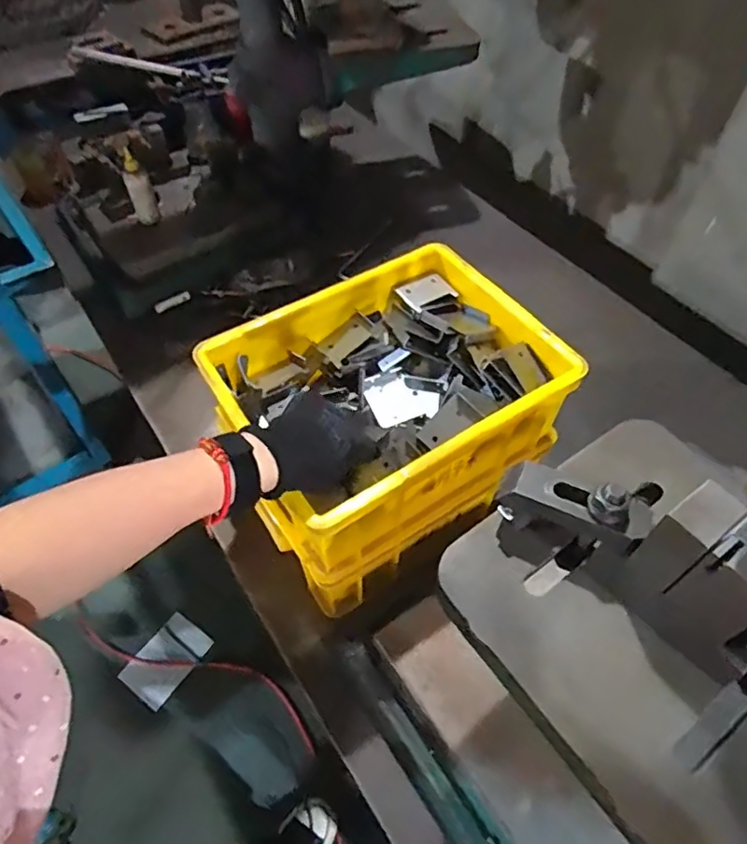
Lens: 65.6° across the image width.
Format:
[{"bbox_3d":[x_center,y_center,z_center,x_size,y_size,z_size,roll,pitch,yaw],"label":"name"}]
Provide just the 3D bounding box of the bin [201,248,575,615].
[{"bbox_3d":[0.017,0.002,0.683,0.346,0.220,0.265,-28,58,-19],"label":"bin"}]

